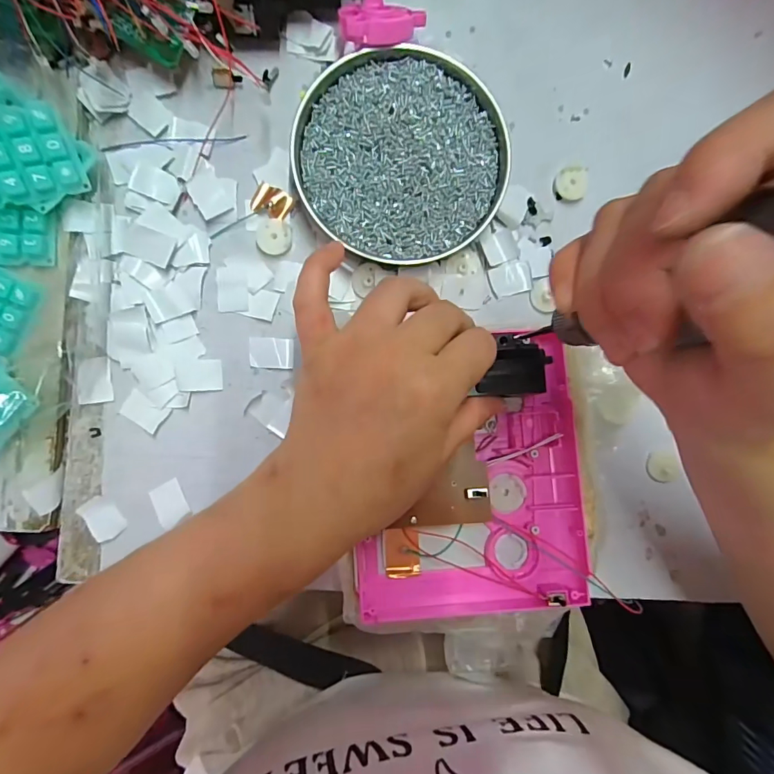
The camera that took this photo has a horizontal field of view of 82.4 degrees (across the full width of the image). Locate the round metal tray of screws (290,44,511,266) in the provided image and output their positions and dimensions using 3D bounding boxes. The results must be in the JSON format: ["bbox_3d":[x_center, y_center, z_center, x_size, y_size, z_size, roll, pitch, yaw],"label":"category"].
[{"bbox_3d":[0.010,-0.148,0.290,0.132,0.018,0.133,0,89,-4],"label":"round metal tray of screws"}]

